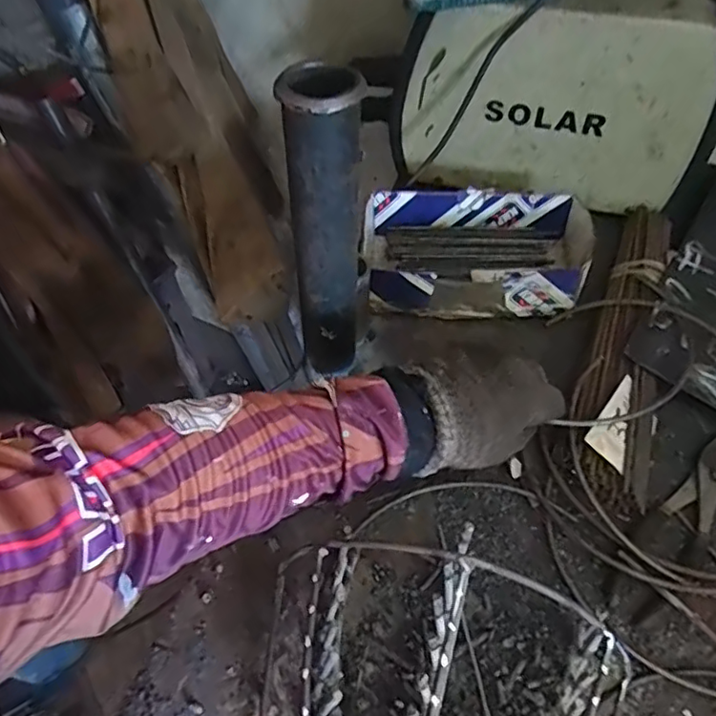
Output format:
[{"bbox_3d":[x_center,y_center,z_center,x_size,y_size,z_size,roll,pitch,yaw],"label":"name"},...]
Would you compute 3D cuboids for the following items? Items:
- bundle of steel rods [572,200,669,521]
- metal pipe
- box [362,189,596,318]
[{"bbox_3d":[0.261,-0.030,0.573,0.071,0.031,0.360,15,55,13],"label":"bundle of steel rods"},{"bbox_3d":[-0.022,-0.092,0.452,0.056,0.249,0.051,-6,53,-2],"label":"metal pipe"},{"bbox_3d":[0.131,-0.117,0.643,0.240,0.058,0.153,0,53,2],"label":"box"}]

